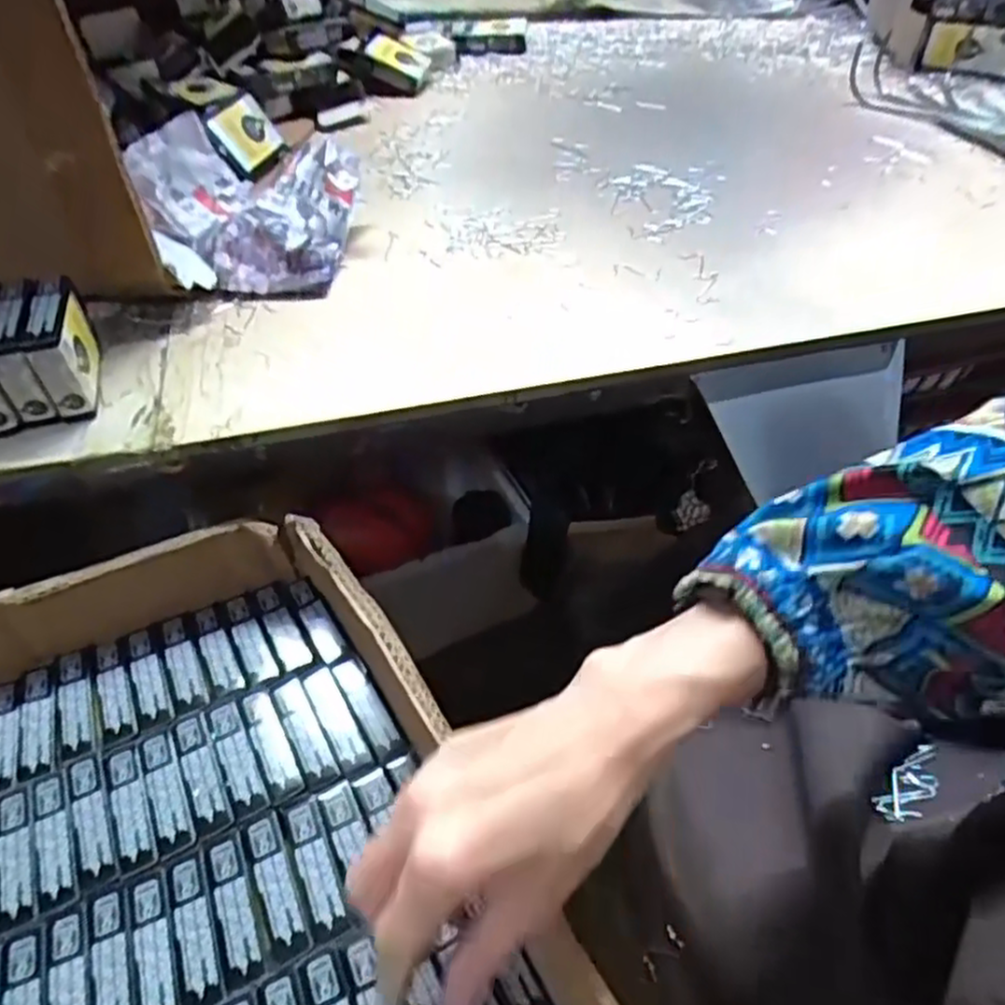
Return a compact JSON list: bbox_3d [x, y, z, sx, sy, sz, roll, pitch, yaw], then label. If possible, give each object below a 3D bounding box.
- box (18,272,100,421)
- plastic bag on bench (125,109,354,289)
[{"bbox_3d":[-0.260,-0.091,0.448,0.020,0.063,0.066,-12,49,-7],"label":"box"},{"bbox_3d":[-0.186,-0.225,0.560,0.157,0.062,0.170,-20,50,-14],"label":"plastic bag on bench"}]

